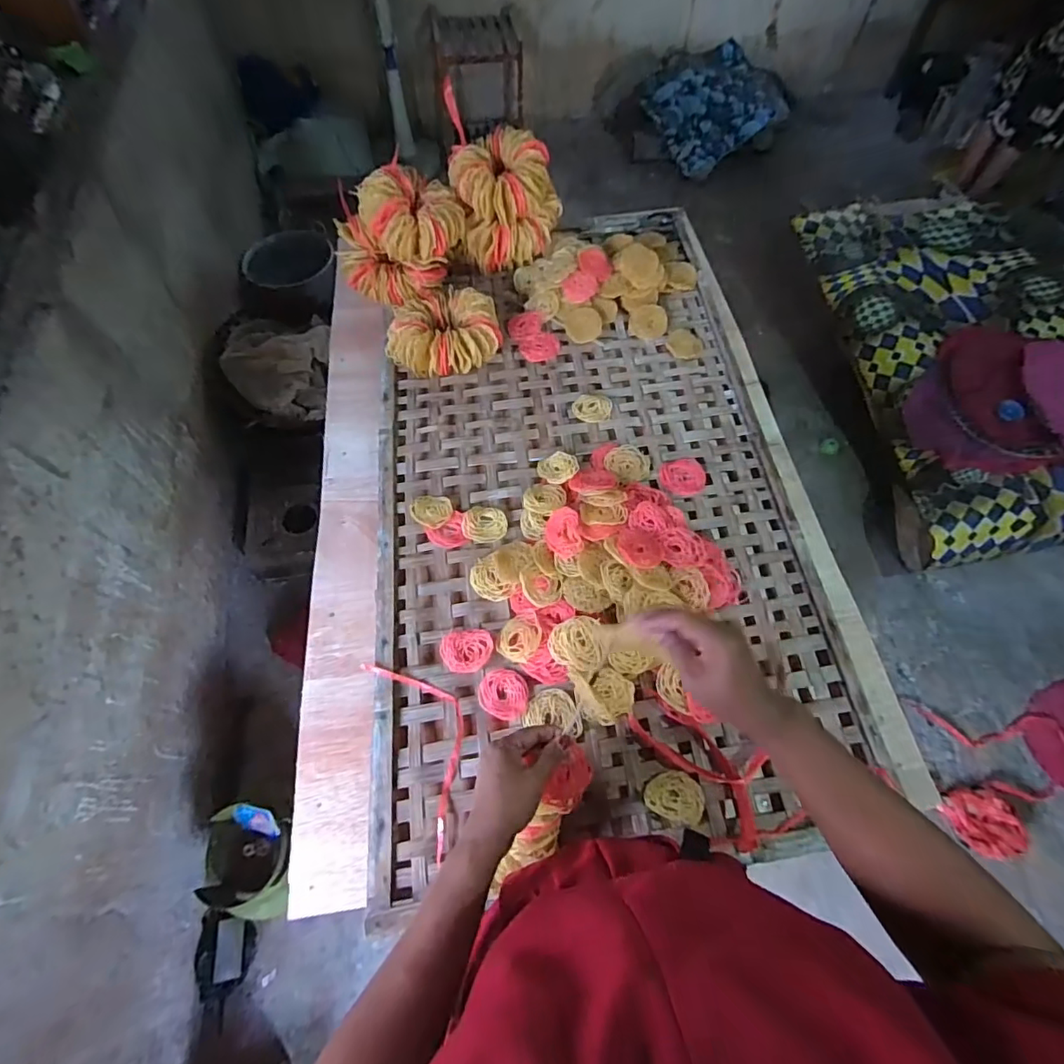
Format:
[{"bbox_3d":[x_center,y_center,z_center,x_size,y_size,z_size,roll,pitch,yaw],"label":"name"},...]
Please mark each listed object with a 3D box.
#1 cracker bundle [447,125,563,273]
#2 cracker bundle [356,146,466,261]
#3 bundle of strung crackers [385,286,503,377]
[{"bbox_3d":[-0.049,-0.603,0.992,0.183,0.182,0.148,-33,68,-16],"label":"cracker bundle"},{"bbox_3d":[-0.204,-0.554,0.912,0.150,0.111,0.142,0,62,-1],"label":"cracker bundle"},{"bbox_3d":[-0.156,-0.355,0.942,0.198,0.061,0.148,-9,63,-5],"label":"bundle of strung crackers"}]

